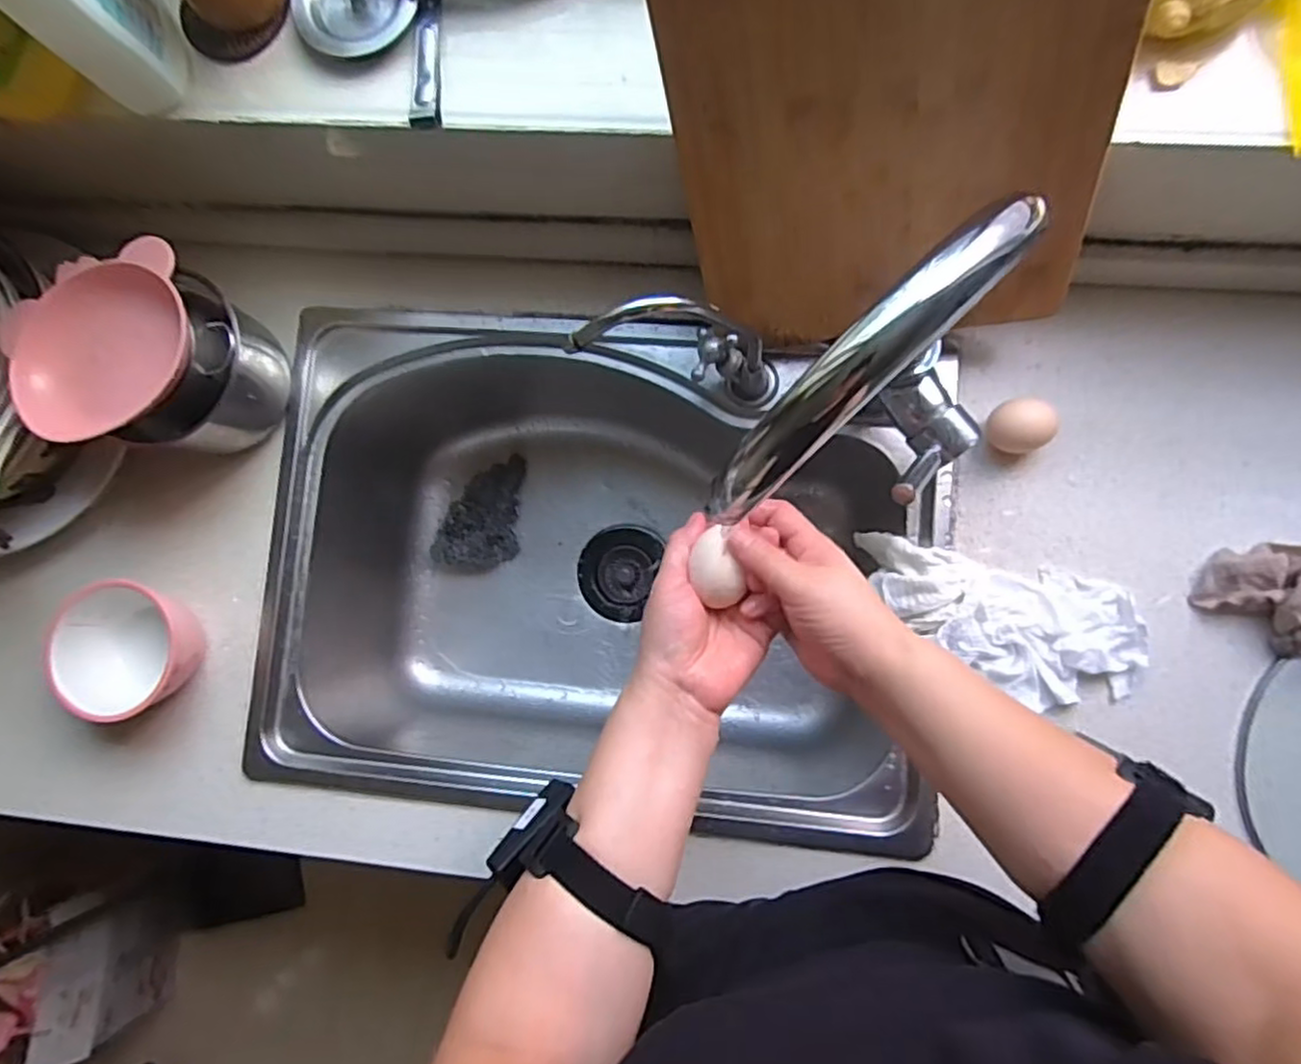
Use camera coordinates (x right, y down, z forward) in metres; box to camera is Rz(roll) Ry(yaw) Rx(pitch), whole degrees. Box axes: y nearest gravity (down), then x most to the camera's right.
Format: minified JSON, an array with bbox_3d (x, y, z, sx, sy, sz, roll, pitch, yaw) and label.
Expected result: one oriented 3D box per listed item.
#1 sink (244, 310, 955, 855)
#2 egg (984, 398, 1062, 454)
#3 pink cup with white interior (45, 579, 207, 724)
[{"bbox_3d":[-0.052,0.036,0.690,0.553,0.217,0.421,5,86,5],"label":"sink"},{"bbox_3d":[0.297,-0.084,0.550,0.054,0.036,0.040,-9,85,4],"label":"egg"},{"bbox_3d":[-0.435,0.099,0.585,0.100,0.083,0.106,0,86,5],"label":"pink cup with white interior"}]

